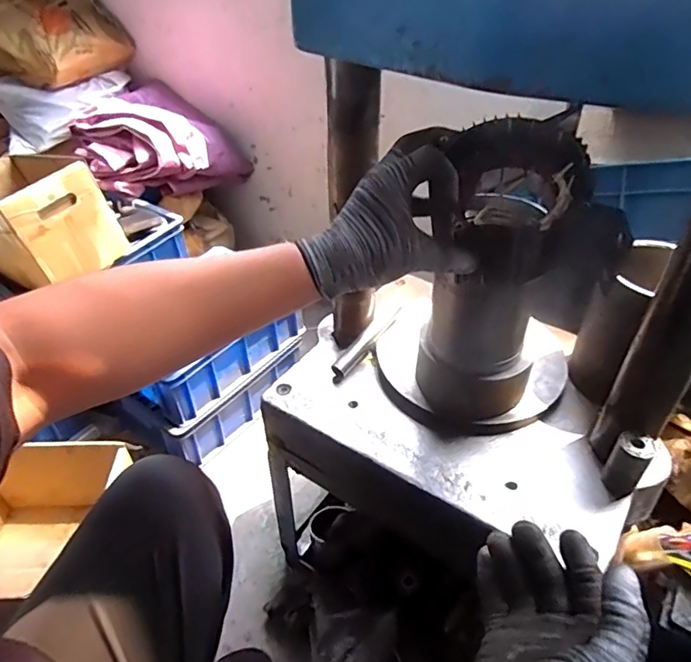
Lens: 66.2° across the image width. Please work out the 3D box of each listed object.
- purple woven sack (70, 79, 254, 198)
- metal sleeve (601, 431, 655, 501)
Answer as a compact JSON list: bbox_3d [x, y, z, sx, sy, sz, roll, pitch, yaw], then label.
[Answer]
[{"bbox_3d":[-0.515,-0.508,1.456,0.379,0.208,0.400,26,47,28],"label":"purple woven sack"},{"bbox_3d":[0.321,0.153,0.604,0.037,0.080,0.034,31,50,33],"label":"metal sleeve"}]

